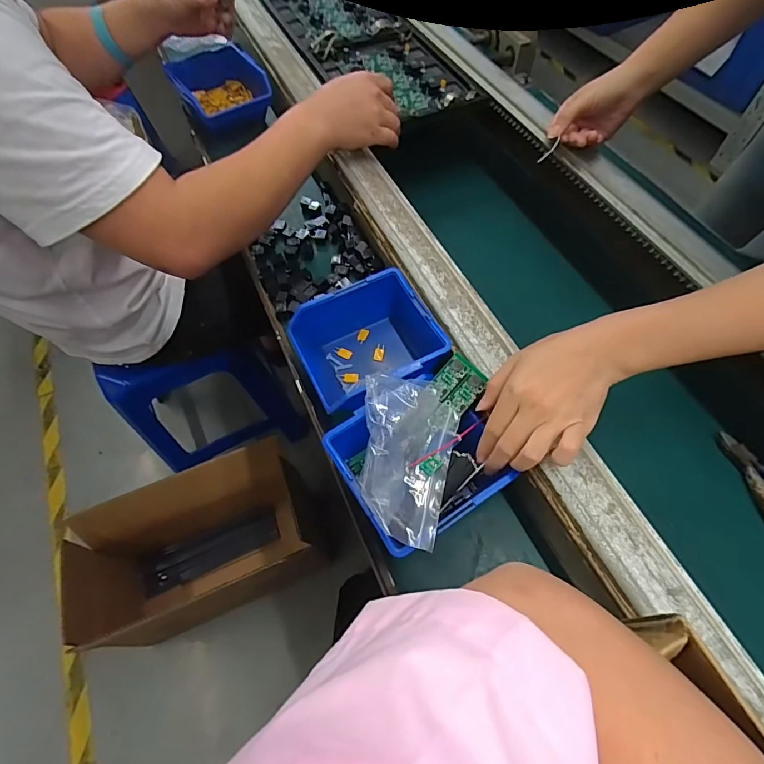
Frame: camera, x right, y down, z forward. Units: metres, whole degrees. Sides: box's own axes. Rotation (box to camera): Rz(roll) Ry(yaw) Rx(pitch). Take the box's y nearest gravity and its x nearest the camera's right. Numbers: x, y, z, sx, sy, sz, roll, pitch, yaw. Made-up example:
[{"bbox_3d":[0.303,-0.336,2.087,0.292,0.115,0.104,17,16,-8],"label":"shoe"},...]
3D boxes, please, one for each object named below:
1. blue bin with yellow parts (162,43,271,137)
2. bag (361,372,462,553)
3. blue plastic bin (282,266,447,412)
[{"bbox_3d":[-0.239,-0.443,0.652,0.130,0.057,0.121,-31,64,-13],"label":"blue bin with yellow parts"},{"bbox_3d":[0.025,0.059,0.356,0.080,0.046,0.145,1,62,4],"label":"bag"},{"bbox_3d":[-0.014,-0.035,0.456,0.136,0.065,0.122,-26,63,-10],"label":"blue plastic bin"}]

